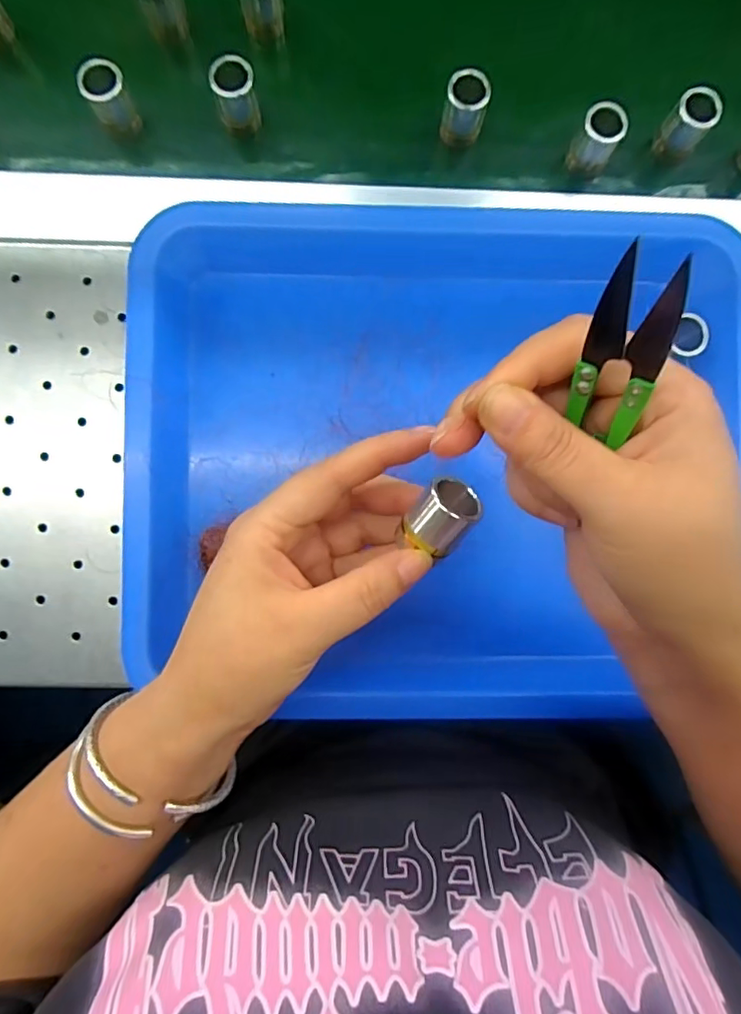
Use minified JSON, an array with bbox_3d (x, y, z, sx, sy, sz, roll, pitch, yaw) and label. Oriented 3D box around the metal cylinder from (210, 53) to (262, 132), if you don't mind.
[{"bbox_3d":[-0.074,-0.226,0.297,0.022,0.034,0.017,-14,88,-3],"label":"metal cylinder"}]

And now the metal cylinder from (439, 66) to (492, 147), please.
[{"bbox_3d":[0.052,-0.221,0.301,0.022,0.033,0.018,9,87,-2],"label":"metal cylinder"}]

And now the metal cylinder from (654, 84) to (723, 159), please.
[{"bbox_3d":[0.180,-0.218,0.309,0.022,0.033,0.019,38,86,0],"label":"metal cylinder"}]

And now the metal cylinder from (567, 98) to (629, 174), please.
[{"bbox_3d":[0.126,-0.205,0.304,0.022,0.035,0.019,40,86,0],"label":"metal cylinder"}]

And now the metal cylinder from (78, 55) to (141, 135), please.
[{"bbox_3d":[-0.141,-0.220,0.295,0.022,0.036,0.020,0,87,-2],"label":"metal cylinder"}]

